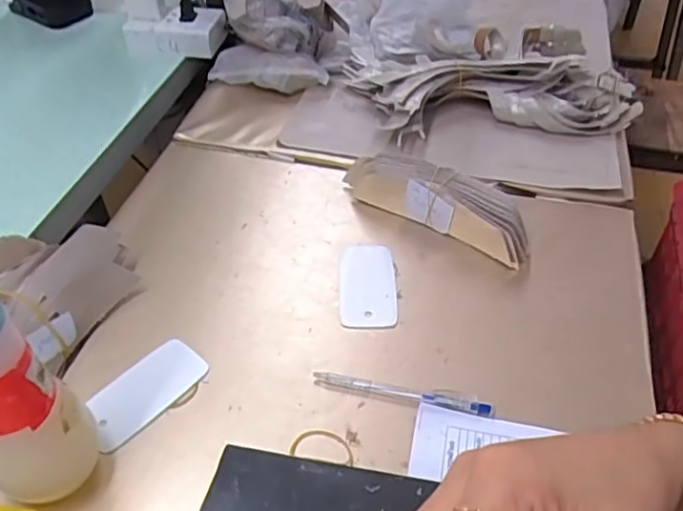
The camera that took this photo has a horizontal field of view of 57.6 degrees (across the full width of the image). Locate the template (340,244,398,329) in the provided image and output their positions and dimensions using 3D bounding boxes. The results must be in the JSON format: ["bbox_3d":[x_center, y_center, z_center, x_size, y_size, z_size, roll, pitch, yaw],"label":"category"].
[{"bbox_3d":[0.024,0.025,0.580,0.051,0.005,0.101,0,45,1],"label":"template"}]

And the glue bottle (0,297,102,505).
[{"bbox_3d":[-0.199,0.095,0.384,0.065,0.186,0.053,-32,53,-29],"label":"glue bottle"}]

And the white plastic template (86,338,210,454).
[{"bbox_3d":[-0.156,0.107,0.497,0.050,0.007,0.098,39,54,17],"label":"white plastic template"}]

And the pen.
[{"bbox_3d":[0.048,0.107,0.495,0.139,0.013,0.013,9,46,10],"label":"pen"}]

